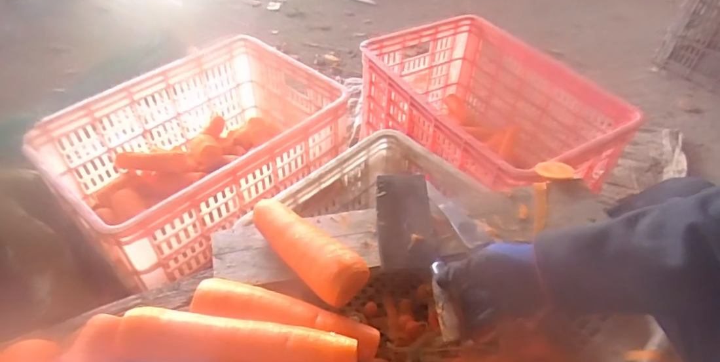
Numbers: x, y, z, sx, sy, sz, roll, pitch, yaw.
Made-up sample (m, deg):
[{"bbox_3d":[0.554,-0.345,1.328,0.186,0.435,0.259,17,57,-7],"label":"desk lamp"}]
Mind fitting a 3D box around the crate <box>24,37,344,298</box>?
[{"bbox_3d":[-0.318,-0.060,0.928,0.373,0.225,0.503,34,54,28],"label":"crate"}]

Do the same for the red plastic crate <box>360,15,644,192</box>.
[{"bbox_3d":[0.279,-0.134,1.024,0.389,0.273,0.504,-23,50,-22],"label":"red plastic crate"}]

